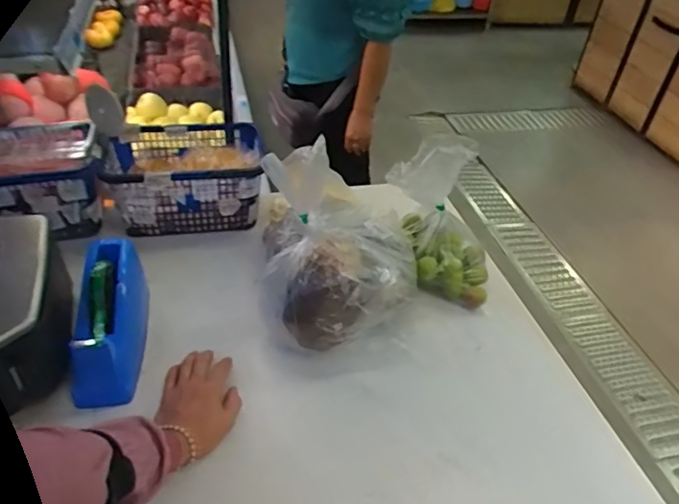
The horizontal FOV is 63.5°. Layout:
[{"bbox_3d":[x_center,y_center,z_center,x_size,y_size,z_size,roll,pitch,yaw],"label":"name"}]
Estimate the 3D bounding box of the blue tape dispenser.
[{"bbox_3d":[-0.310,0.082,0.729,0.068,0.111,0.212,-4,40,-11],"label":"blue tape dispenser"}]

